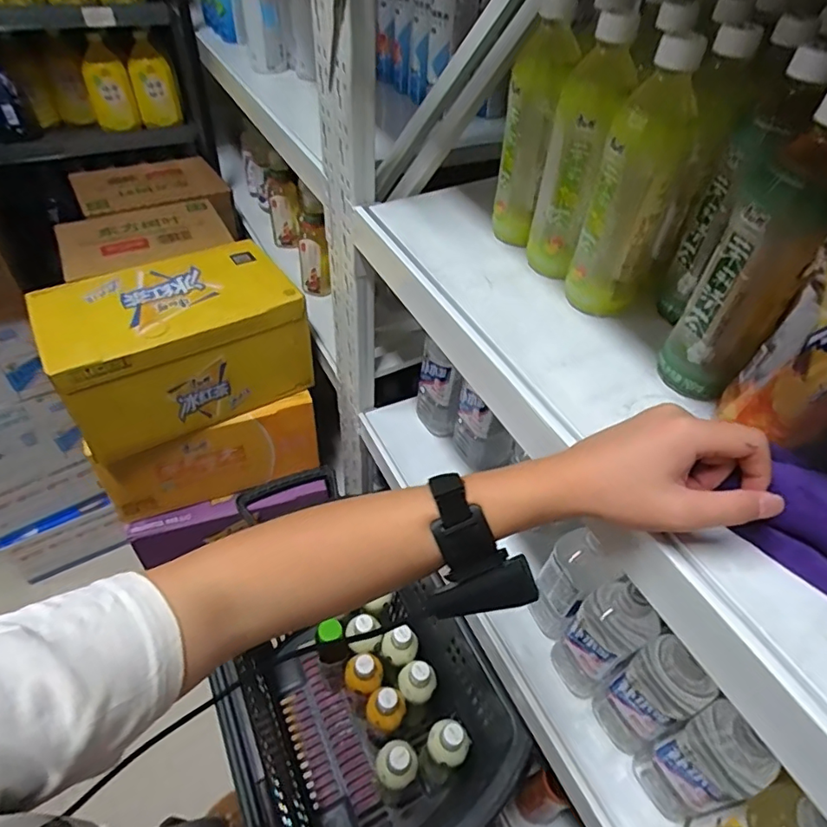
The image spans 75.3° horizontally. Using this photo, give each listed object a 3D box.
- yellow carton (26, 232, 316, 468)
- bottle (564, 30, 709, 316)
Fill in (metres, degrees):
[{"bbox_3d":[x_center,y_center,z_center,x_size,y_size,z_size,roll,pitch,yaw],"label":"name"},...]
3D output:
[{"bbox_3d":[-0.419,-0.131,0.968,0.393,0.207,0.247,-24,53,-25],"label":"yellow carton"},{"bbox_3d":[0.186,-0.186,0.447,0.066,0.207,0.061,21,49,15],"label":"bottle"}]

